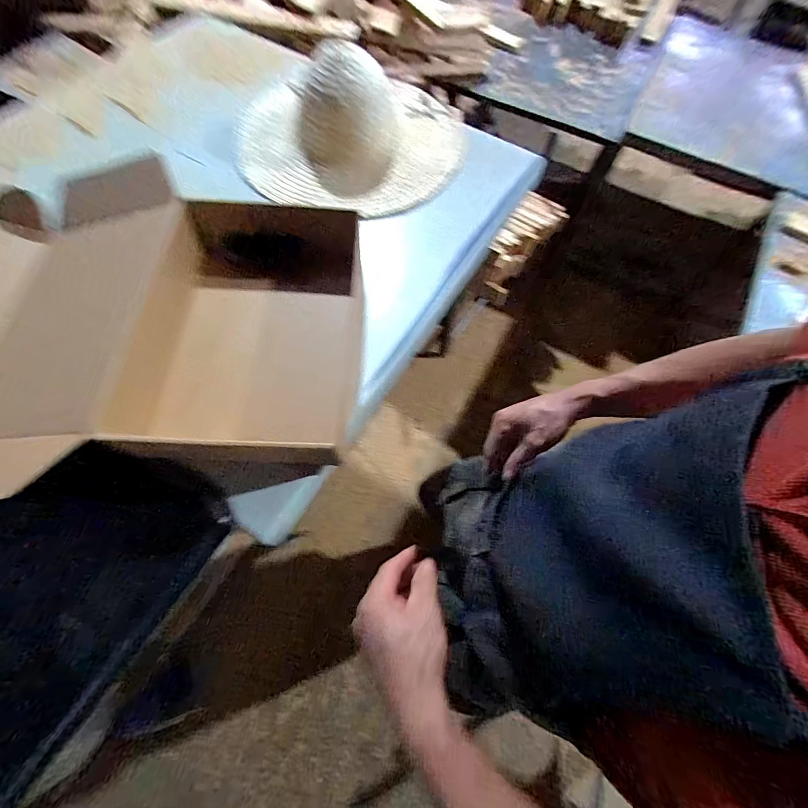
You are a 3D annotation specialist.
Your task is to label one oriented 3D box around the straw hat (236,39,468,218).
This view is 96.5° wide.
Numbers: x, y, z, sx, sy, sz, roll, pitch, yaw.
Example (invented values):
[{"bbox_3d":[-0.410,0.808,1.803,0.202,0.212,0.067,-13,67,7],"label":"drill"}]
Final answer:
[{"bbox_3d":[-0.096,-0.526,0.655,0.427,0.141,0.375,-2,68,-4],"label":"straw hat"}]

